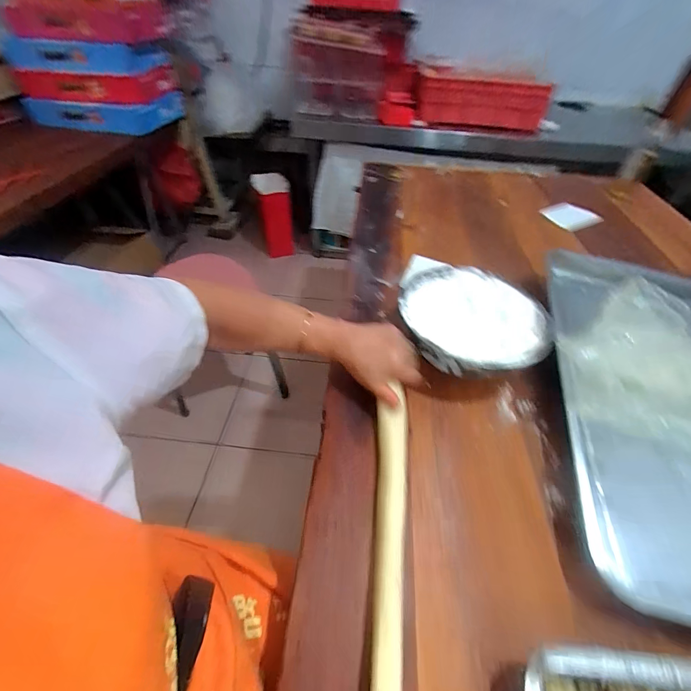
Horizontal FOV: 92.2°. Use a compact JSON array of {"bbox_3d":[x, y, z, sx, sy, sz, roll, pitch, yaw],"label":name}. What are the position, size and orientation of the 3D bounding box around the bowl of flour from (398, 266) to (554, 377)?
[{"bbox_3d":[0.197,-0.035,0.541,0.209,0.086,0.199,2,47,-2],"label":"bowl of flour"}]

